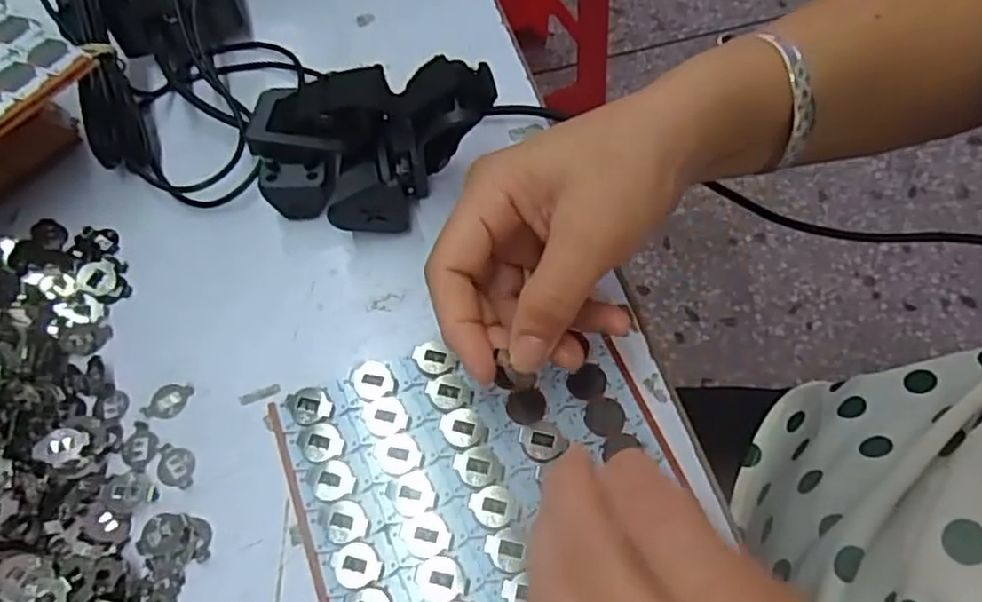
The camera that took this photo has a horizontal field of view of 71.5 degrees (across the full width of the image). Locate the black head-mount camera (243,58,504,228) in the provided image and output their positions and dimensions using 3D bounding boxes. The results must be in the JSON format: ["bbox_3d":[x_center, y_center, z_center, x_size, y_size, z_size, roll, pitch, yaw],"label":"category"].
[{"bbox_3d":[-0.060,-0.071,0.334,0.114,0.069,0.060,5,62,5],"label":"black head-mount camera"}]

